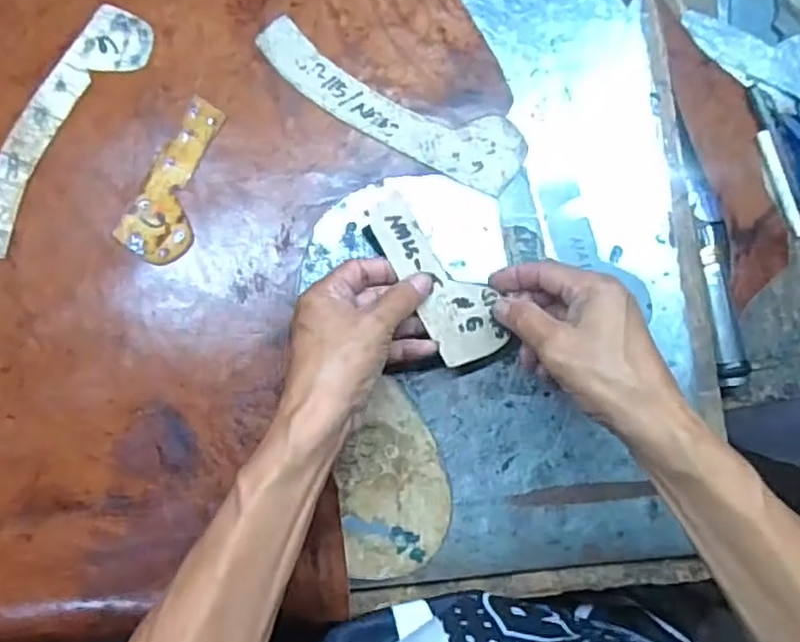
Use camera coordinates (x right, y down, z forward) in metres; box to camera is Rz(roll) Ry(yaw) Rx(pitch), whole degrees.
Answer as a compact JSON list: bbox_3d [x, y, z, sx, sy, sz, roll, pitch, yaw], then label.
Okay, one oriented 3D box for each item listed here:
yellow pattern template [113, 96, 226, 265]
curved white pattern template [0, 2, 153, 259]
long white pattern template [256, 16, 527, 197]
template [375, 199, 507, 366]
[{"bbox_3d":[-0.154,-0.097,0.455,0.048,0.005,0.117,29,84,-2],"label":"yellow pattern template"},{"bbox_3d":[-0.246,-0.136,0.454,0.045,0.004,0.197,34,85,-6],"label":"curved white pattern template"},{"bbox_3d":[-0.006,-0.157,0.471,0.207,0.005,0.052,25,84,-3],"label":"long white pattern template"},{"bbox_3d":[0.027,-0.029,0.435,0.048,0.005,0.122,-29,95,-7],"label":"template"}]

